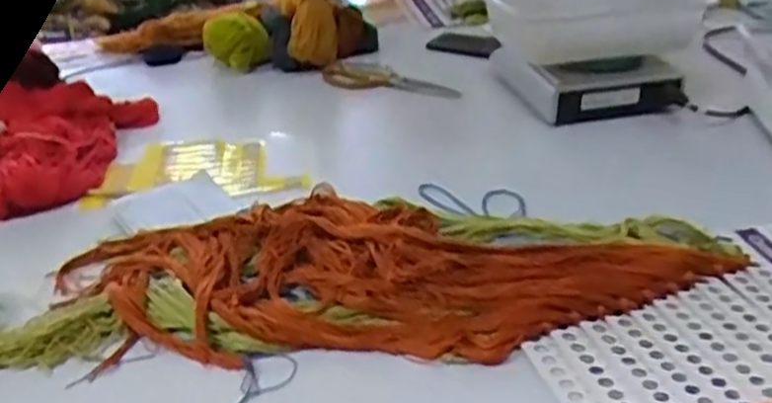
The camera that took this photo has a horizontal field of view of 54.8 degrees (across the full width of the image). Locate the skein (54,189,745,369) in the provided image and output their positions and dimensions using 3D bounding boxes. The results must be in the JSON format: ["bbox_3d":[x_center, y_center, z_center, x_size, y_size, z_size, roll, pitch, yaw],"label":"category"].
[{"bbox_3d":[0.007,0.055,0.660,0.606,0.043,0.227,3,30,8],"label":"skein"}]

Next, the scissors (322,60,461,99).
[{"bbox_3d":[0.005,-0.181,1.127,0.214,0.012,0.071,14,48,23],"label":"scissors"}]

